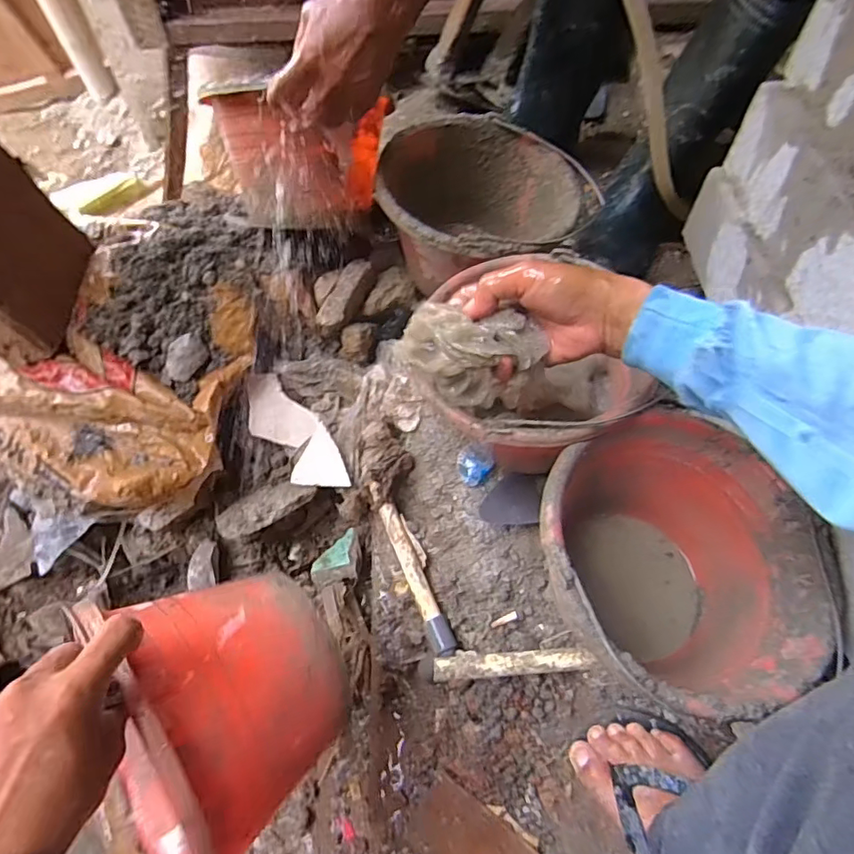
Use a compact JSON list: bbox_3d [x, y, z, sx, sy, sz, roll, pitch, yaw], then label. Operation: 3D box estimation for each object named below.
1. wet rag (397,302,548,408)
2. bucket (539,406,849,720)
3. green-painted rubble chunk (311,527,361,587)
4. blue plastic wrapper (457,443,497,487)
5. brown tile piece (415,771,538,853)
[{"bbox_3d":[0.033,-0.063,0.446,0.118,0.069,0.056,16,62,8],"label":"wet rag"},{"bbox_3d":[0.212,0.140,0.504,0.217,0.181,0.234,0,61,-1],"label":"bucket"},{"bbox_3d":[-0.128,0.183,0.737,0.072,0.017,0.067,-18,49,19],"label":"green-painted rubble chunk"},{"bbox_3d":[0.062,0.046,0.647,0.046,0.009,0.048,-36,67,11],"label":"blue plastic wrapper"},{"bbox_3d":[0.043,0.425,0.531,0.121,0.015,0.077,31,81,24],"label":"brown tile piece"}]

